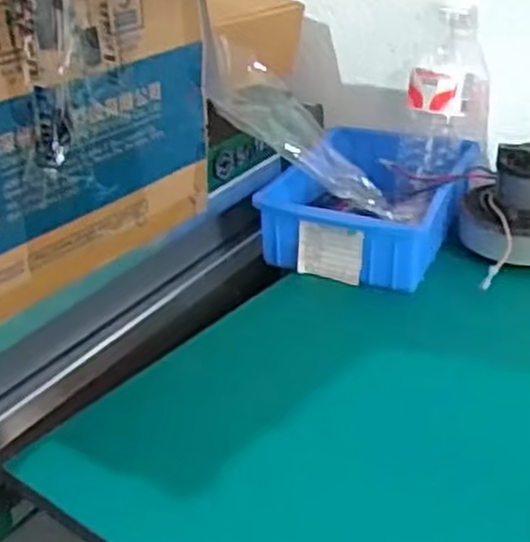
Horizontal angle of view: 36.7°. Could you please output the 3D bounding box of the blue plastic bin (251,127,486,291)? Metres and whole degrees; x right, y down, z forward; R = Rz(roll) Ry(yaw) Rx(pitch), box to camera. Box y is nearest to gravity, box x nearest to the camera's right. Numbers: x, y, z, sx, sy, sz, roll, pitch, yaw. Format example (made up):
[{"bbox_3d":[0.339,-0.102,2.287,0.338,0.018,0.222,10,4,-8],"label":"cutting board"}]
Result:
[{"bbox_3d":[0.112,-0.078,0.846,0.175,0.081,0.226,13,32,25],"label":"blue plastic bin"}]

